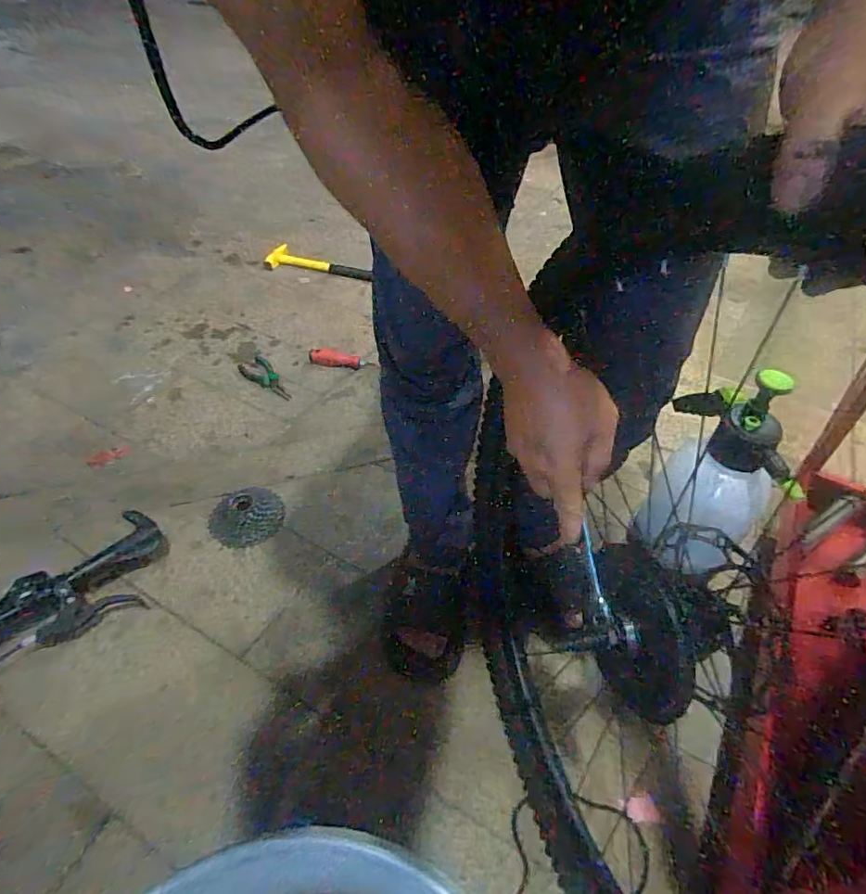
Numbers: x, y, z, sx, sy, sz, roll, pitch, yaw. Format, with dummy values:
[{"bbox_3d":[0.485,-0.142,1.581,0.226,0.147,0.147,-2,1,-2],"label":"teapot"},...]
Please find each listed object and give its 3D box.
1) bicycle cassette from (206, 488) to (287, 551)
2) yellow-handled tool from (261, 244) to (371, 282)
[{"bbox_3d":[-0.308,0.111,0.864,0.118,0.028,0.113,2,47,-3],"label":"bicycle cassette"},{"bbox_3d":[-0.317,-0.488,1.433,0.308,0.027,0.106,20,48,14],"label":"yellow-handled tool"}]

